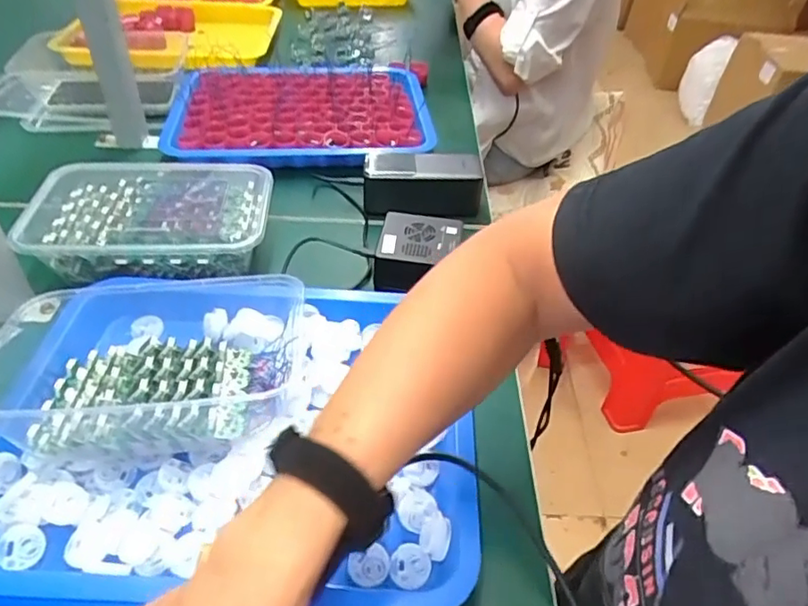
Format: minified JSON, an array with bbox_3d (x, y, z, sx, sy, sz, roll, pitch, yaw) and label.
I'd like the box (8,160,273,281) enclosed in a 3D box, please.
[{"bbox_3d":[-0.240,-0.079,0.557,0.213,0.055,0.134,-1,43,-6],"label":"box"}]

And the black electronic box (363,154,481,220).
[{"bbox_3d":[0.020,-0.134,0.646,0.128,0.056,0.054,-2,43,-7],"label":"black electronic box"}]

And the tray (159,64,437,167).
[{"bbox_3d":[-0.136,-0.260,0.777,0.323,0.043,0.281,-1,43,-5],"label":"tray"}]

